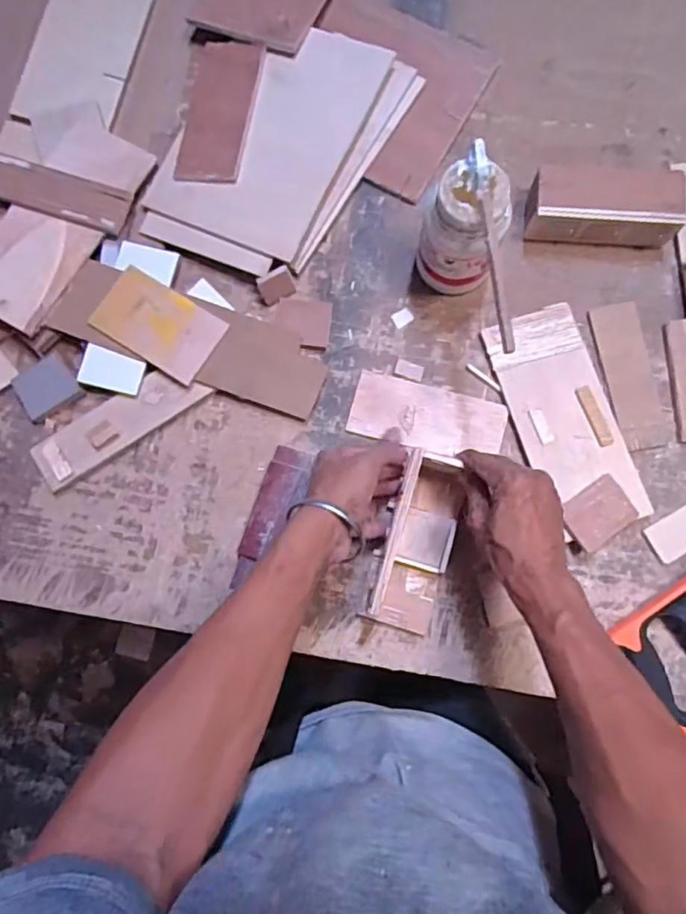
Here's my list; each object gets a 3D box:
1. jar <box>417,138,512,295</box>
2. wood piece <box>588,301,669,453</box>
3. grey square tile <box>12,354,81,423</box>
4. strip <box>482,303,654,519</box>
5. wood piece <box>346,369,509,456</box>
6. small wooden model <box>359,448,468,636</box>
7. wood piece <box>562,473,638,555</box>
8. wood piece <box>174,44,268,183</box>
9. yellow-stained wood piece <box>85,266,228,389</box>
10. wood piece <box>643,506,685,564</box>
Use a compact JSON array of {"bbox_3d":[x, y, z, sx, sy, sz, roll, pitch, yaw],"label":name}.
[{"bbox_3d":[0.115,-0.217,0.559,0.078,0.145,0.078,11,82,4],"label":"jar"},{"bbox_3d":[0.298,-0.085,0.601,0.048,0.004,0.153,-11,83,0],"label":"wood piece"},{"bbox_3d":[-0.314,-0.073,0.614,0.057,0.016,0.051,-37,84,-2],"label":"grey square tile"},{"bbox_3d":[0.227,-0.044,0.592,0.098,0.010,0.224,-18,78,-2],"label":"strip"},{"bbox_3d":[0.088,-0.041,0.603,0.156,0.006,0.068,14,79,5],"label":"wood piece"},{"bbox_3d":[0.071,0.084,0.550,0.068,0.076,0.166,18,84,4],"label":"small wooden model"},{"bbox_3d":[0.250,0.056,0.568,0.065,0.006,0.053,-34,80,-3],"label":"wood piece"},{"bbox_3d":[-0.135,-0.379,0.638,0.074,0.011,0.165,9,84,3],"label":"wood piece"},{"bbox_3d":[-0.194,-0.140,0.609,0.124,0.007,0.080,32,78,3],"label":"yellow-stained wood piece"},{"bbox_3d":[0.340,0.073,0.577,0.070,0.004,0.038,-29,84,-2],"label":"wood piece"}]

